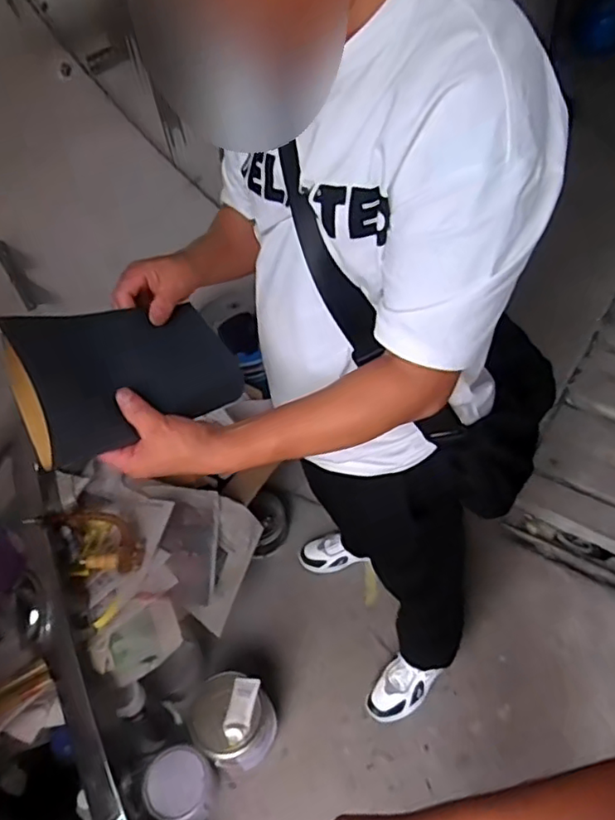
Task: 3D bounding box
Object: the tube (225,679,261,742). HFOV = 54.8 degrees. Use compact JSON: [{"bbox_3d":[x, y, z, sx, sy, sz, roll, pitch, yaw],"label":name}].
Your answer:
[{"bbox_3d":[-0.133,0.595,1.181,0.046,0.032,0.120,5,50,13],"label":"tube"}]

